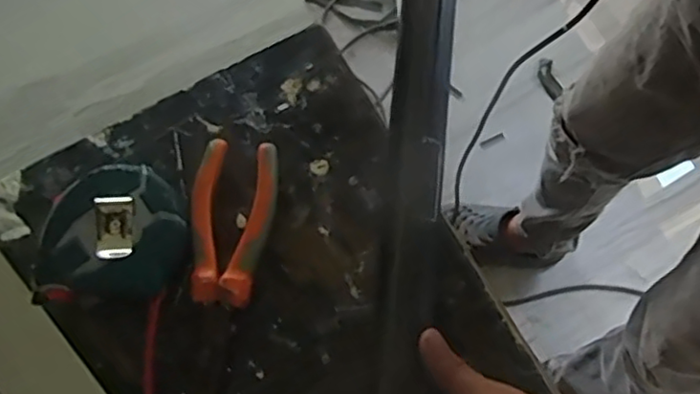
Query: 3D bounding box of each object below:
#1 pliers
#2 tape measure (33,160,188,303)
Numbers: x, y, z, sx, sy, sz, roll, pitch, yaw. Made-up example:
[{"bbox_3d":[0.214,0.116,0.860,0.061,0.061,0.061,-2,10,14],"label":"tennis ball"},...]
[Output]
[{"bbox_3d":[-0.074,0.030,0.413,0.051,0.025,0.131,2,73,1],"label":"pliers"},{"bbox_3d":[-0.142,0.023,0.403,0.082,0.046,0.087,5,73,2],"label":"tape measure"}]

